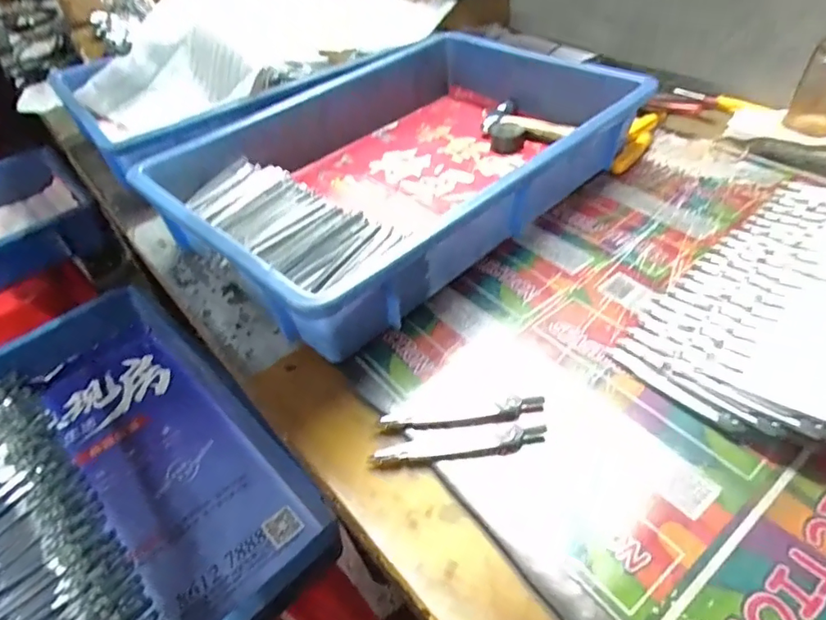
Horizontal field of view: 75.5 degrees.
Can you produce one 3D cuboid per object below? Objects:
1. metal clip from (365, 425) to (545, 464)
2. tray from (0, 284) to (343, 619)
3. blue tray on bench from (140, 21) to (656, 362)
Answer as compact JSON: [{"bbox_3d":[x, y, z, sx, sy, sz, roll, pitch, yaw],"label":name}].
[{"bbox_3d":[0.030,0.085,0.334,0.108,0.008,0.014,-7,45,0],"label":"metal clip"},{"bbox_3d":[-0.294,0.162,0.492,0.286,0.078,0.434,-37,52,-26],"label":"tray"},{"bbox_3d":[-0.016,-0.154,0.533,0.424,0.082,0.310,-36,52,-26],"label":"blue tray on bench"}]

